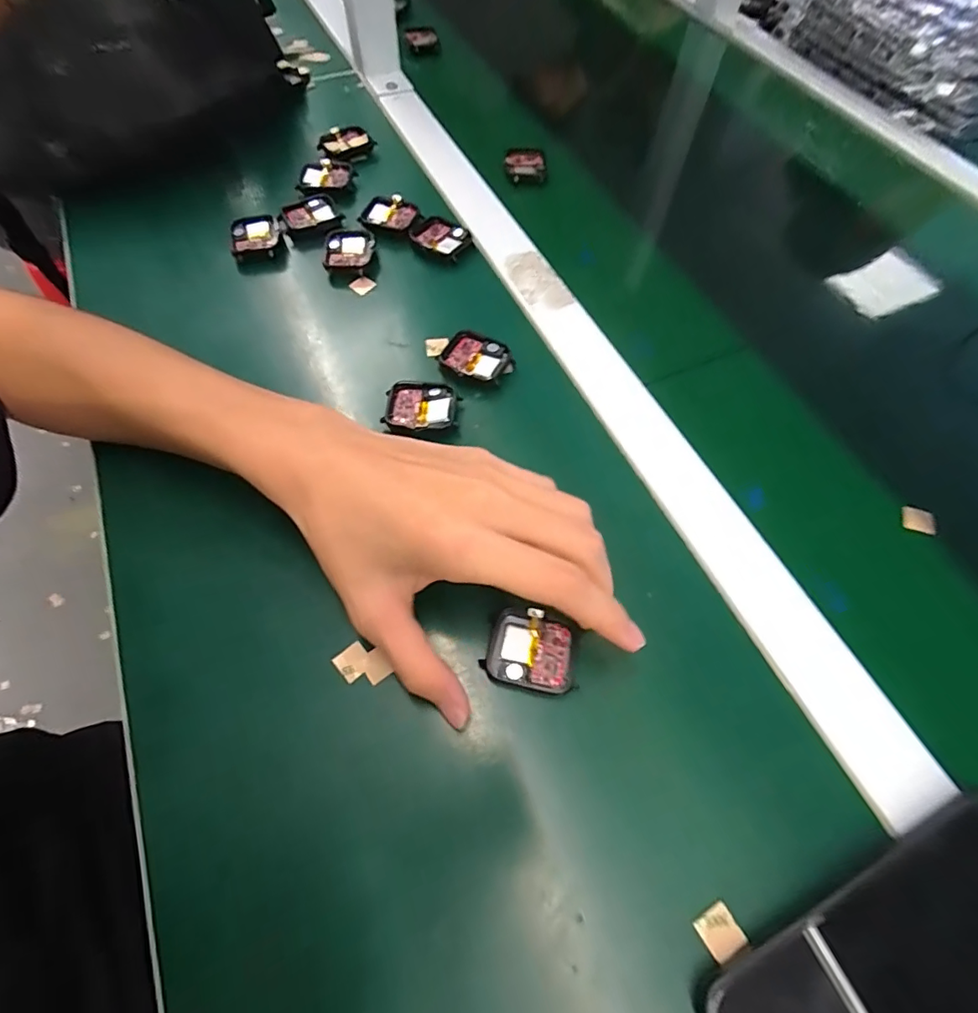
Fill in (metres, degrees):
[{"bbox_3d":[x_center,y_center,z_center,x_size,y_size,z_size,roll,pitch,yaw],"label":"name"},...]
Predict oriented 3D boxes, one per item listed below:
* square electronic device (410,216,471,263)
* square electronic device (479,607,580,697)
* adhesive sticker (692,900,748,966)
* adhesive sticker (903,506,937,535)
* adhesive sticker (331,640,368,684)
[{"bbox_3d":[-0.039,-0.213,0.399,0.047,0.006,0.036,40,68,17],"label":"square electronic device"},{"bbox_3d":[0.021,0.071,0.250,0.043,0.008,0.037,12,63,4],"label":"square electronic device"},{"bbox_3d":[0.095,0.173,0.206,0.016,0.004,0.015,-27,67,-15],"label":"adhesive sticker"},{"bbox_3d":[0.261,0.009,0.306,0.019,0.004,0.015,13,76,9],"label":"adhesive sticker"},{"bbox_3d":[-0.068,0.078,0.254,0.016,0.004,0.016,-34,69,-18],"label":"adhesive sticker"}]

